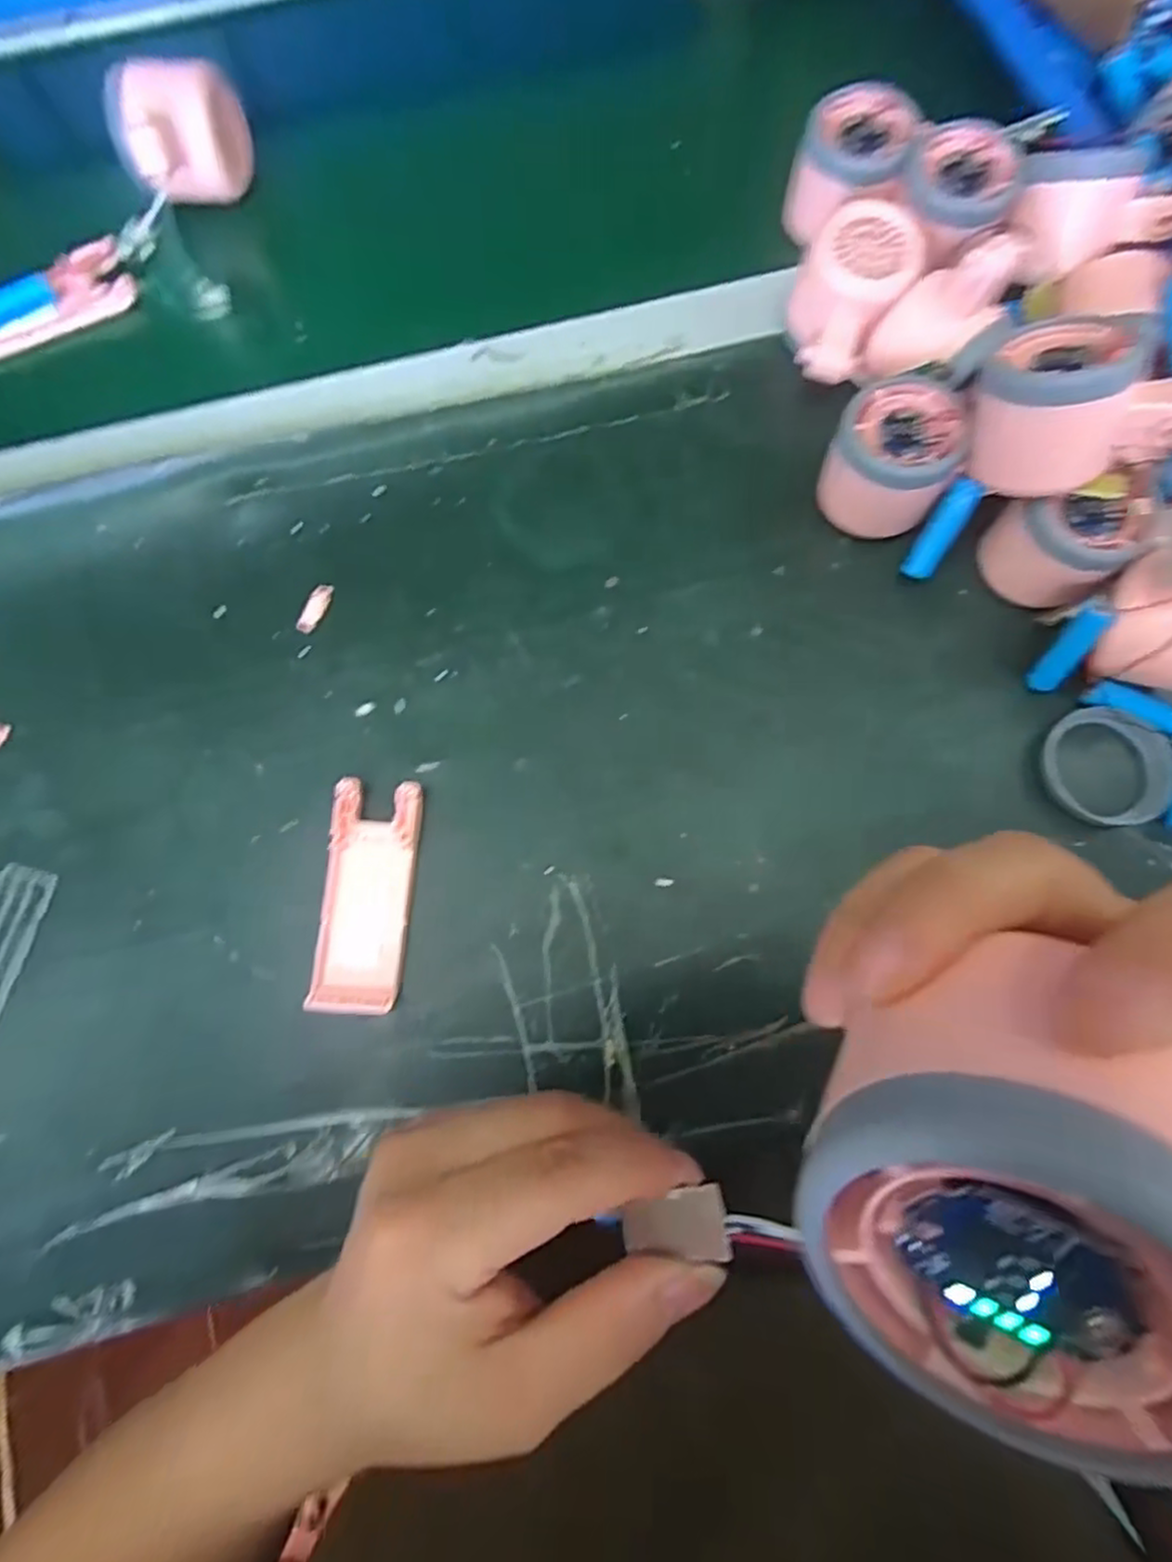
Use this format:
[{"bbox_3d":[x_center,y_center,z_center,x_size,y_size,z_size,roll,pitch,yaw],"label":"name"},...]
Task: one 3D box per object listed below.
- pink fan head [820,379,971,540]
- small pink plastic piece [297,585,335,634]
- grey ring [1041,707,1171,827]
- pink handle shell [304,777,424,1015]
[{"bbox_3d":[0.154,-0.164,0.352,0.059,0.053,0.064,0,78,0],"label":"pink fan head"},{"bbox_3d":[-0.143,-0.091,0.365,0.009,0.004,0.028,24,79,5],"label":"small pink plastic piece"},{"bbox_3d":[0.255,-0.006,0.339,0.060,0.013,0.056,0,78,0],"label":"grey ring"},{"bbox_3d":[-0.104,0.053,0.329,0.040,0.016,0.105,3,78,1],"label":"pink handle shell"}]

